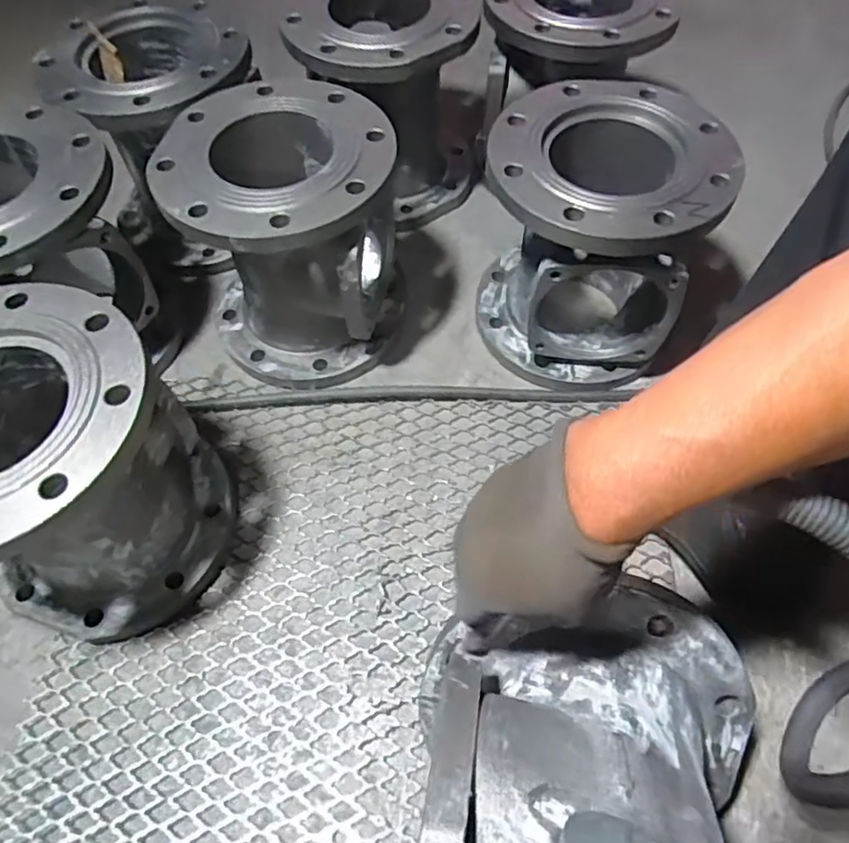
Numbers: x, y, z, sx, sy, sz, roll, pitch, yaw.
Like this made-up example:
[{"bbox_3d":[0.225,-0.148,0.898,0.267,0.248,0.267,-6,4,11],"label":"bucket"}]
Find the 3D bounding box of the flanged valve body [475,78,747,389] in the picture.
[{"bbox_3d":[0.186,-0.201,0.722,0.238,0.250,0.233,13,59,9],"label":"flanged valve body"}]

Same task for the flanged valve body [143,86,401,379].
[{"bbox_3d":[-0.150,-0.203,0.732,0.234,0.252,0.232,2,58,3],"label":"flanged valve body"}]

